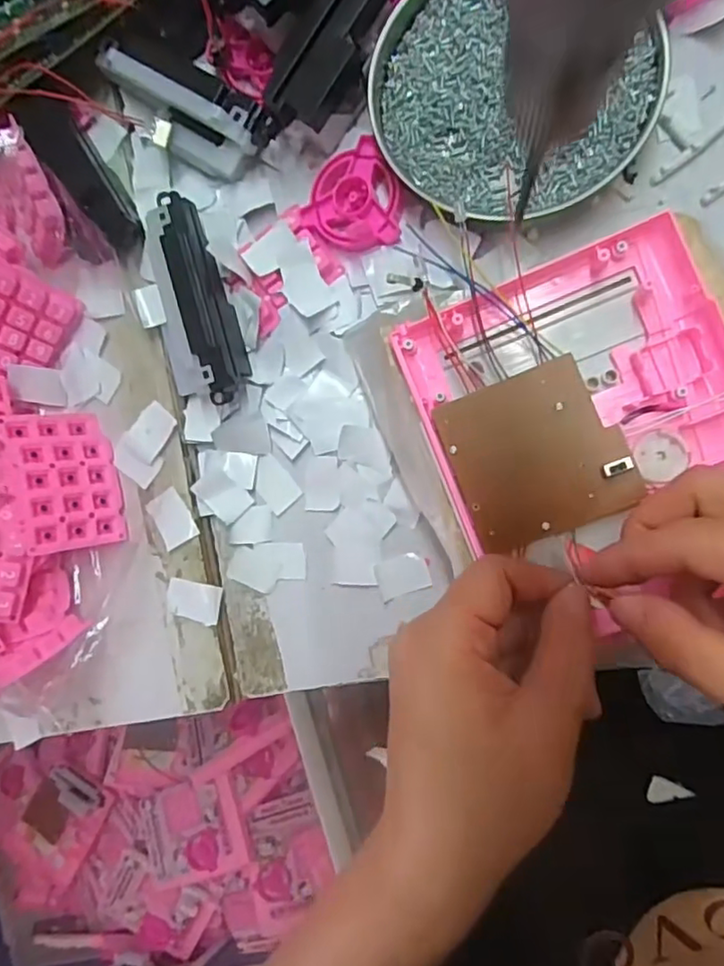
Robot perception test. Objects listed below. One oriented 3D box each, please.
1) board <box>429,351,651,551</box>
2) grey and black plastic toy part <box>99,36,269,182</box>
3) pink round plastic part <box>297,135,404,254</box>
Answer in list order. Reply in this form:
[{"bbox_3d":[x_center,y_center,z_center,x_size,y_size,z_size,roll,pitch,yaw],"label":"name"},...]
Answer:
[{"bbox_3d":[0.078,-0.013,0.275,0.073,0.005,0.072,-21,84,12],"label":"board"},{"bbox_3d":[-0.096,-0.197,0.321,0.094,0.028,0.038,29,95,9],"label":"grey and black plastic toy part"},{"bbox_3d":[-0.008,-0.149,0.316,0.053,0.007,0.055,-6,89,10],"label":"pink round plastic part"}]

